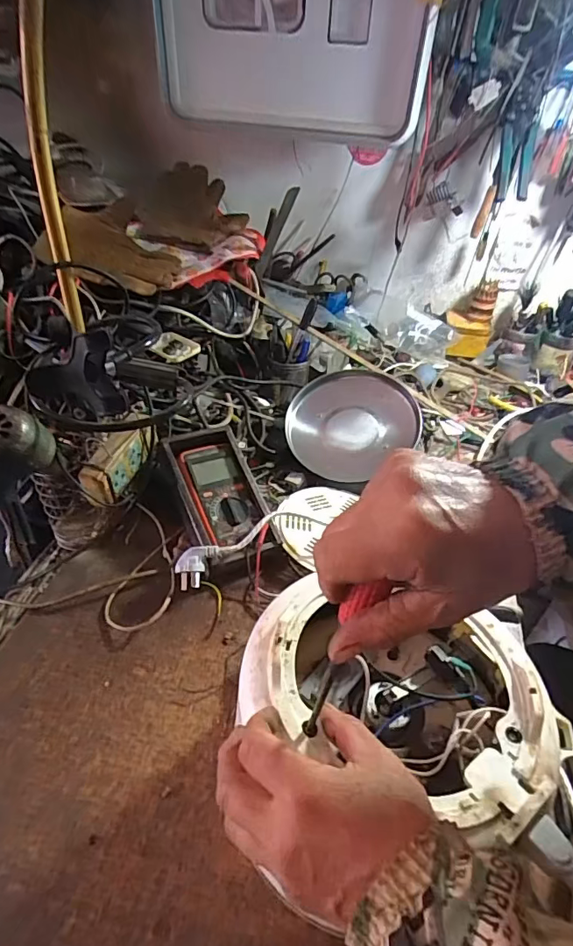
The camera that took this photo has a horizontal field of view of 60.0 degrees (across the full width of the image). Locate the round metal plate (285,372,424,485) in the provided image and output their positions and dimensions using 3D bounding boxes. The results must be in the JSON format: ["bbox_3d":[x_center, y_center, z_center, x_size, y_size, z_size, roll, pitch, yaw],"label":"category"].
[{"bbox_3d":[0.117,-0.085,0.847,0.247,0.059,0.214,-10,63,-13],"label":"round metal plate"}]

